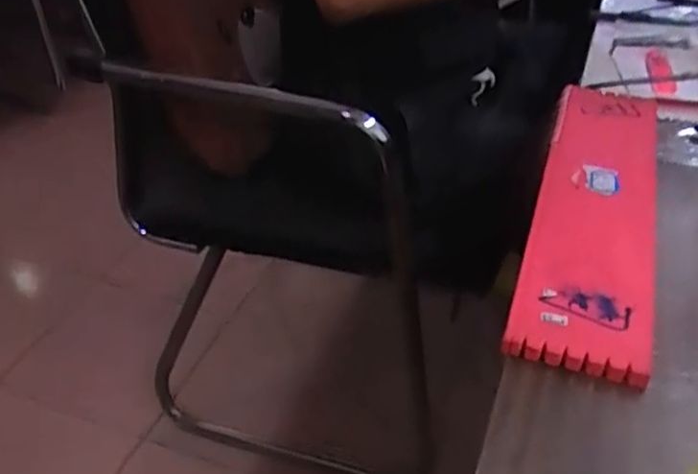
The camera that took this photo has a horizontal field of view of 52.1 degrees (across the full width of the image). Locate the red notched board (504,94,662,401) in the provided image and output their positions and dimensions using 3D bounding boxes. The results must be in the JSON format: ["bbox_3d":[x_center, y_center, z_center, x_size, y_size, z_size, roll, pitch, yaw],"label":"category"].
[{"bbox_3d":[0.178,-0.029,0.513,0.080,0.011,0.326,14,40,13],"label":"red notched board"}]

